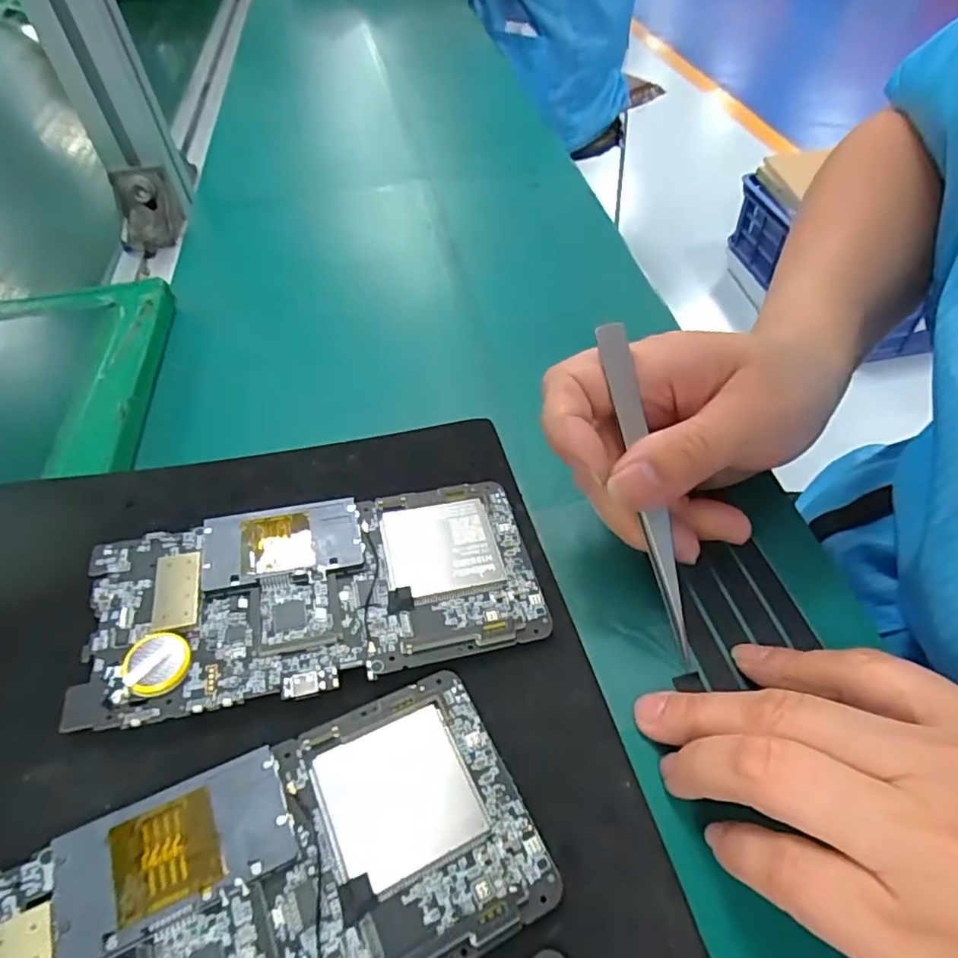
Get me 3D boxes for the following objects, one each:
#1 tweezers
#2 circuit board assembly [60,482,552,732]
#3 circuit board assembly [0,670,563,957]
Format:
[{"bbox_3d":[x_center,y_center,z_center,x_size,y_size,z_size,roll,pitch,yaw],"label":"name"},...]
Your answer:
[{"bbox_3d":[0.060,0.006,0.212,0.008,0.006,0.124,-15,93,-18],"label":"tweezers"},{"bbox_3d":[-0.056,0.040,0.217,0.152,0.010,0.072,-14,52,-8],"label":"circuit board assembly"},{"bbox_3d":[-0.059,0.110,0.155,0.151,0.007,0.071,-24,54,-15],"label":"circuit board assembly"}]

